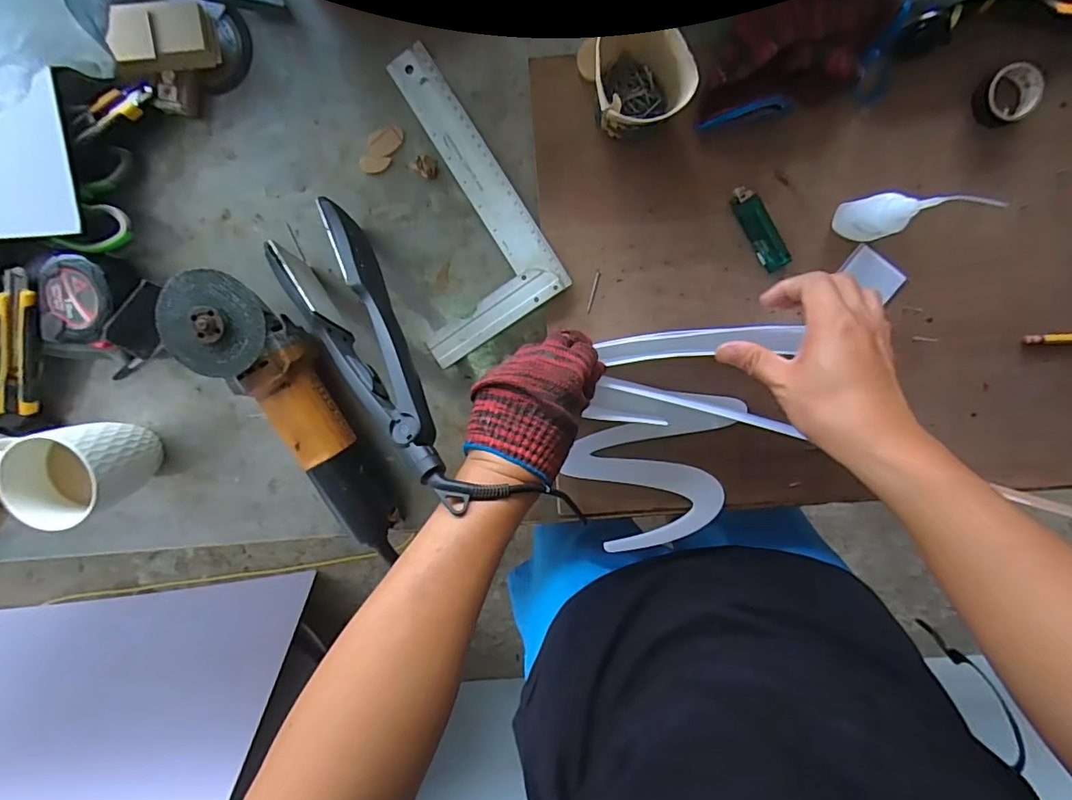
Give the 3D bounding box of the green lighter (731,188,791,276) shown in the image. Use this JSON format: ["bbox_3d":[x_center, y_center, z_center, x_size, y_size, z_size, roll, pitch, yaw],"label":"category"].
[{"bbox_3d":[0.202,-0.154,0.481,0.025,0.013,0.079,-33,99,7],"label":"green lighter"}]

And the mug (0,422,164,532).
[{"bbox_3d":[-0.417,0.062,0.505,0.097,0.108,0.084,-10,100,4],"label":"mug"}]

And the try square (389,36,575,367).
[{"bbox_3d":[-0.094,-0.176,0.493,0.145,0.015,0.254,-32,100,7],"label":"try square"}]

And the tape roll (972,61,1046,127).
[{"bbox_3d":[0.403,-0.259,0.451,0.051,0.016,0.043,-23,101,5],"label":"tape roll"}]

